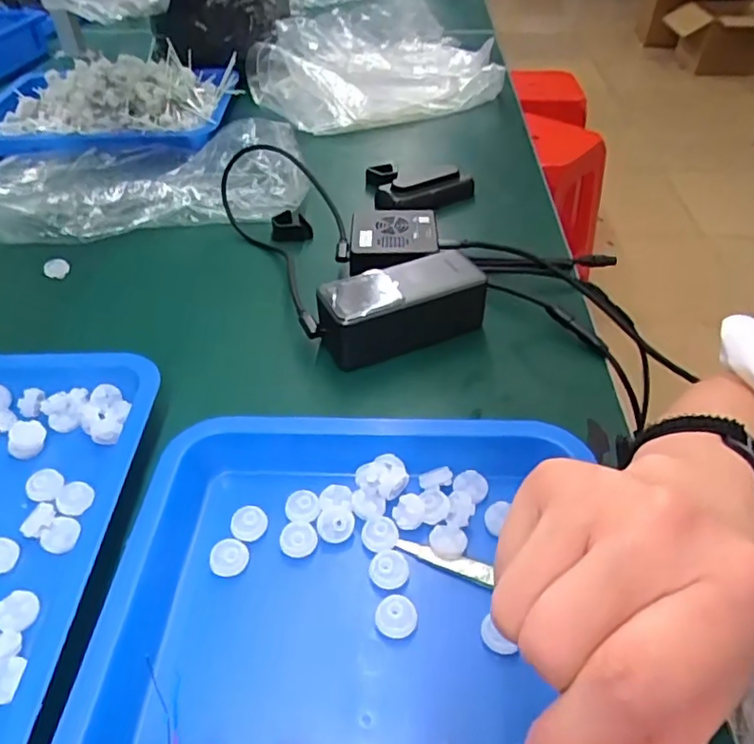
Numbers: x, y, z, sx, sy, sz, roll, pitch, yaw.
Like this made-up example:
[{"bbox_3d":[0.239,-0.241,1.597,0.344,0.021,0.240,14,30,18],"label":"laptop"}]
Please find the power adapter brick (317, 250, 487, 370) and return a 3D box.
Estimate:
[{"bbox_3d":[0.017,-0.050,0.474,0.129,0.056,0.050,-18,45,-18],"label":"power adapter brick"}]

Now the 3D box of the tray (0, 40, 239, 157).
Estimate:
[{"bbox_3d":[-0.358,-0.379,0.800,0.318,0.063,0.270,0,42,1],"label":"tray"}]

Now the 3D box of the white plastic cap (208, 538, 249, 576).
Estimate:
[{"bbox_3d":[-0.083,0.104,0.333,0.021,0.005,0.021,4,59,-7],"label":"white plastic cap"}]

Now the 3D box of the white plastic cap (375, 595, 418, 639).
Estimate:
[{"bbox_3d":[0.010,0.127,0.307,0.021,0.004,0.021,-29,58,-26],"label":"white plastic cap"}]

